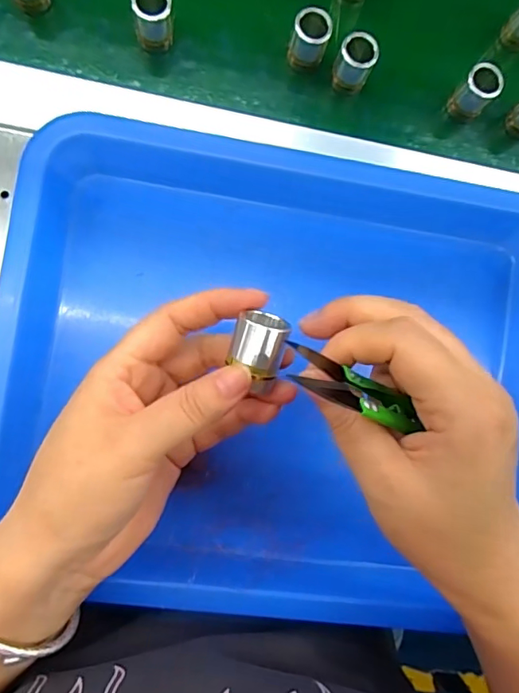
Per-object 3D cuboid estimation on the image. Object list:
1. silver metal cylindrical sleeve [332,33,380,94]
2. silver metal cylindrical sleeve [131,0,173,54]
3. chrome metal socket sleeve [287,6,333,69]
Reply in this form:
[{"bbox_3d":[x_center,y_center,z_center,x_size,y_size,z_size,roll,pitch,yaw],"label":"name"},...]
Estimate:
[{"bbox_3d":[0.061,-0.180,0.315,0.022,0.037,0.017,25,84,-6],"label":"silver metal cylindrical sleeve"},{"bbox_3d":[-0.064,-0.200,0.299,0.022,0.032,0.018,0,87,-7],"label":"silver metal cylindrical sleeve"},{"bbox_3d":[0.031,-0.193,0.311,0.022,0.032,0.018,15,85,-7],"label":"chrome metal socket sleeve"}]

